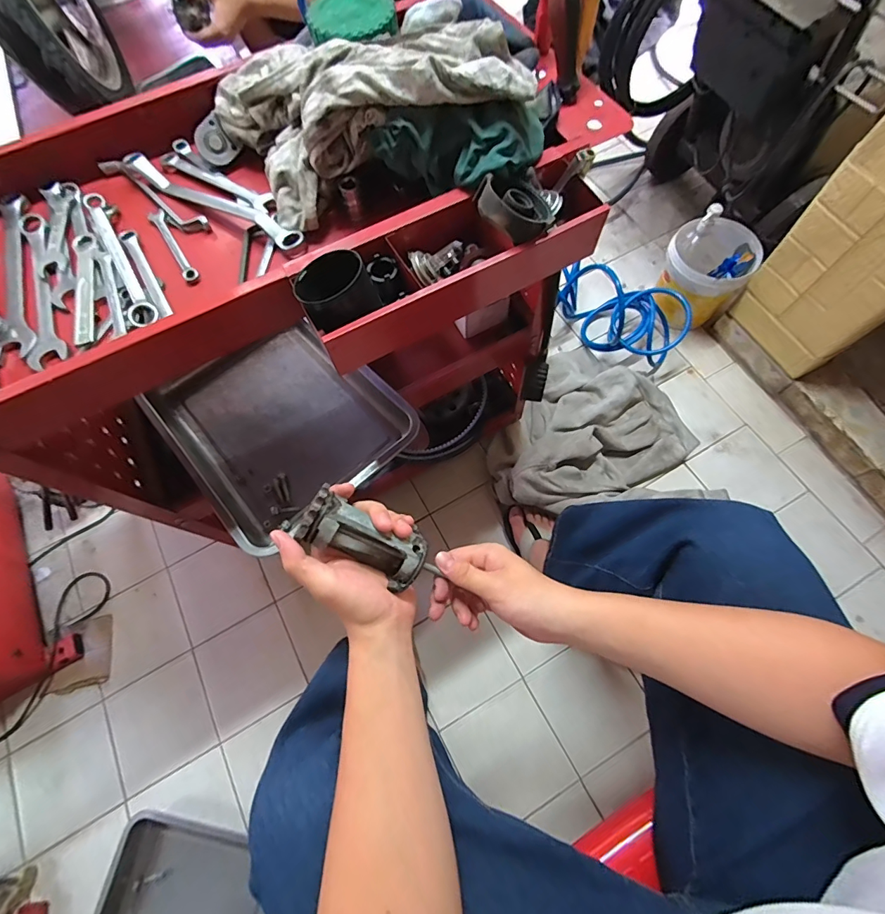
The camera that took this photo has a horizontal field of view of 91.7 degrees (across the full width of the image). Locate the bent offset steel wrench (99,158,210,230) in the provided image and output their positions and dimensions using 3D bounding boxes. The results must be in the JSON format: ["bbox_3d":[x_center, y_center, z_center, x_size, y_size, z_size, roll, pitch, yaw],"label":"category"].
[{"bbox_3d":[-0.340,-0.306,0.504,0.173,0.018,0.022,35,74,15],"label":"bent offset steel wrench"}]

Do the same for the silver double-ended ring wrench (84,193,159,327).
[{"bbox_3d":[-0.349,-0.215,0.462,0.022,0.019,0.212,-31,70,-9],"label":"silver double-ended ring wrench"}]

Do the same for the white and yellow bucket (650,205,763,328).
[{"bbox_3d":[0.642,-0.459,1.062,0.191,0.272,0.163,38,75,16],"label":"white and yellow bucket"}]

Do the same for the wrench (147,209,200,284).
[{"bbox_3d":[-0.299,-0.234,0.479,0.017,0.009,0.115,-33,71,-10],"label":"wrench"}]

